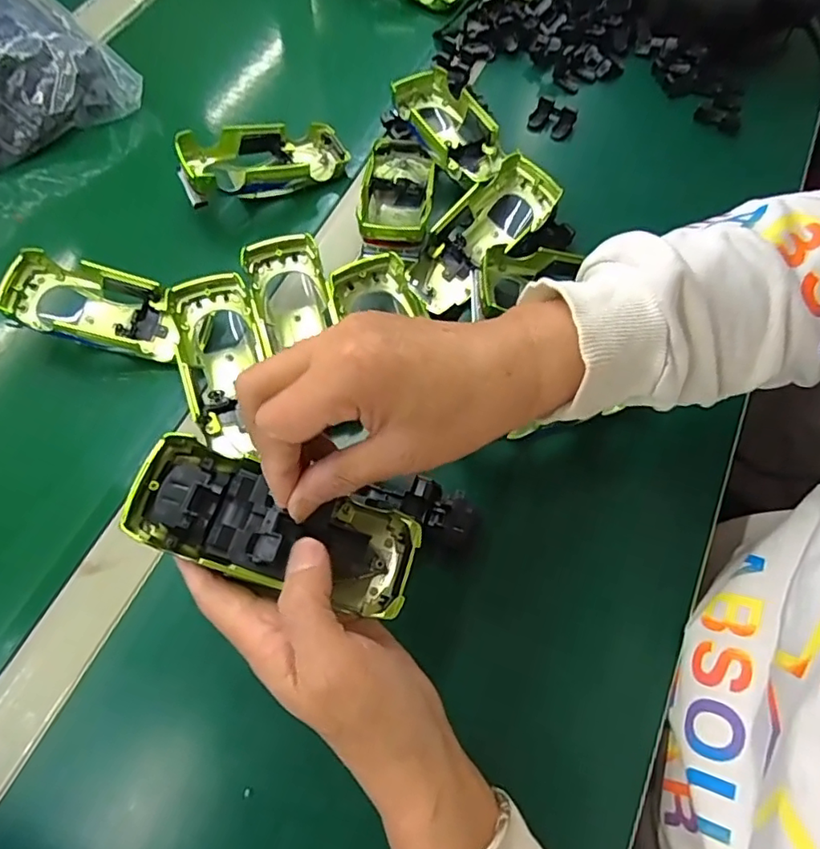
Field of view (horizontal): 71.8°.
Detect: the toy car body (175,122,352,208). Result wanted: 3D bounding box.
[{"bbox_3d":[-0.118,-0.215,0.460,0.131,0.044,0.062,-22,68,-11],"label":"toy car body"}]

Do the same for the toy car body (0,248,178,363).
[{"bbox_3d":[-0.222,-0.081,0.400,0.114,0.034,0.055,18,66,-8],"label":"toy car body"}]

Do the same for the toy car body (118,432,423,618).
[{"bbox_3d":[-0.062,0.049,0.271,0.132,0.027,0.053,21,66,-11],"label":"toy car body"}]

